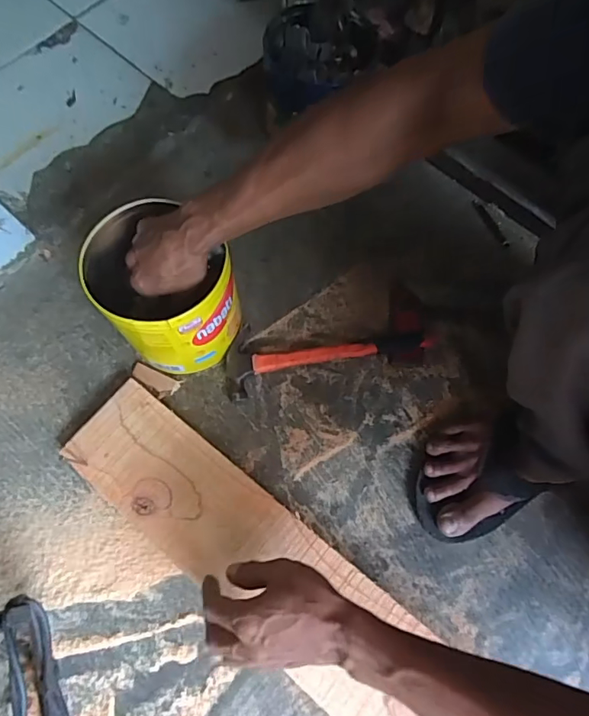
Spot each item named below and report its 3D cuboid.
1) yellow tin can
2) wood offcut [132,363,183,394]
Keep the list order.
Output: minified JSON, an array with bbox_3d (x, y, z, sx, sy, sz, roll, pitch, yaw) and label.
[{"bbox_3d":[-0.150,-0.073,0.560,0.130,0.150,0.157,-42,78,-13],"label":"yellow tin can"},{"bbox_3d":[-0.177,0.027,0.620,0.062,0.008,0.022,22,73,5],"label":"wood offcut"}]

